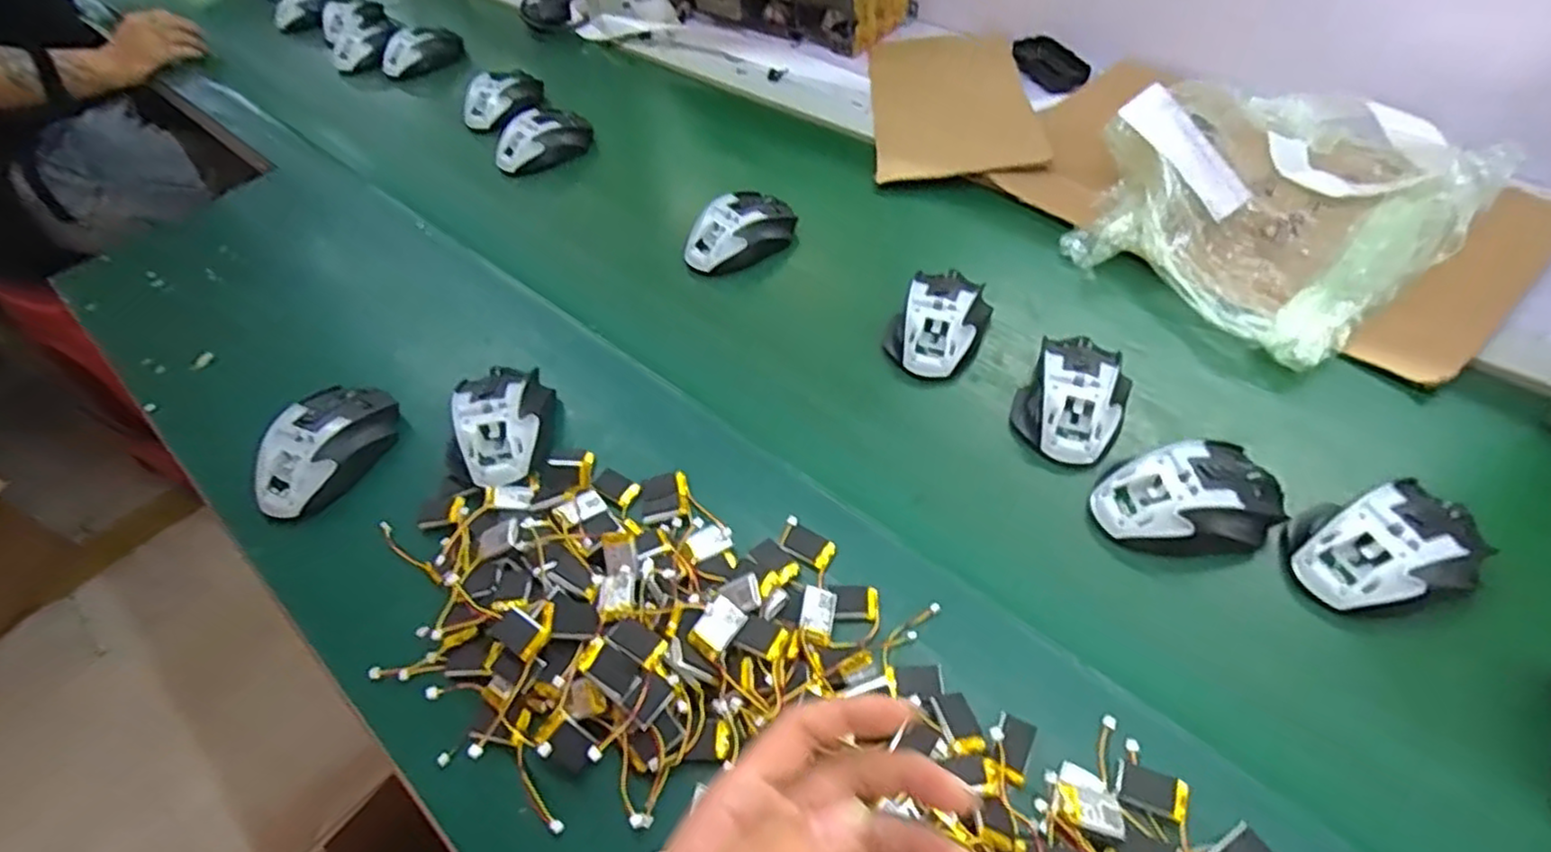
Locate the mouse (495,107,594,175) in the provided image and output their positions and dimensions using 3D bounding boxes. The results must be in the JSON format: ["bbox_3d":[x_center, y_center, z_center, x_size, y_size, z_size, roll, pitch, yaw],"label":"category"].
[{"bbox_3d":[-0.266,-0.327,0.821,0.117,0.048,0.048,-33,55,-20],"label":"mouse"}]

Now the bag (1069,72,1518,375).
[{"bbox_3d":[0.444,-0.222,0.633,0.283,0.080,0.355,34,61,29],"label":"bag"}]

